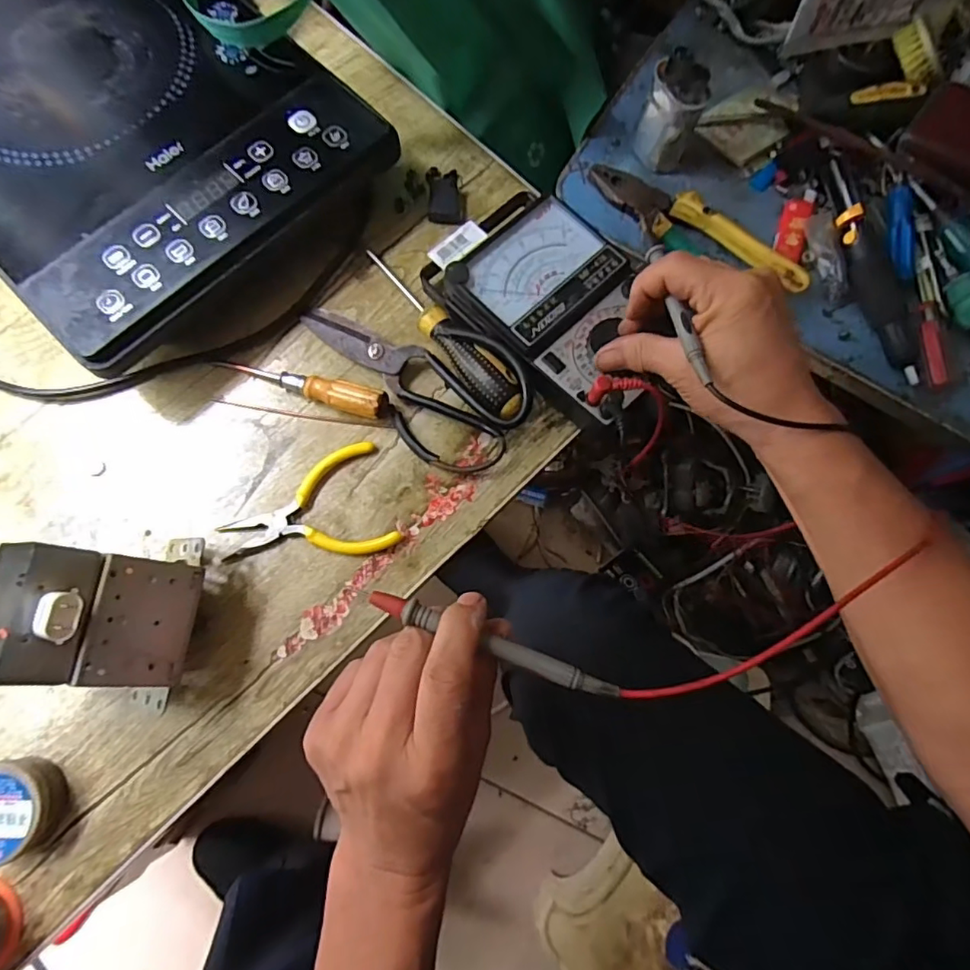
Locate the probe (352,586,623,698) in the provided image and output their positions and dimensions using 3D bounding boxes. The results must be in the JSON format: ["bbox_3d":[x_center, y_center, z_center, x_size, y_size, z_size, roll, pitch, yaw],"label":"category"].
[{"bbox_3d":[0.000,0.077,0.268,0.133,0.006,0.011,20,75,7],"label":"probe"}]

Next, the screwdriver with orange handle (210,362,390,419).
[{"bbox_3d":[-0.137,-0.075,0.410,0.134,0.022,0.020,18,75,3],"label":"screwdriver with orange handle"}]

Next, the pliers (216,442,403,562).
[{"bbox_3d":[-0.127,0.024,0.391,0.117,0.009,0.079,-21,76,-7],"label":"pliers"}]

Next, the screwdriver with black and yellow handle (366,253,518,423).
[{"bbox_3d":[-0.032,-0.117,0.421,0.027,0.031,0.175,-35,78,-10],"label":"screwdriver with black and yellow handle"}]

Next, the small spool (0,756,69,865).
[{"bbox_3d":[-0.285,0.194,0.329,0.050,0.031,0.052,0,74,-1],"label":"small spool"}]

